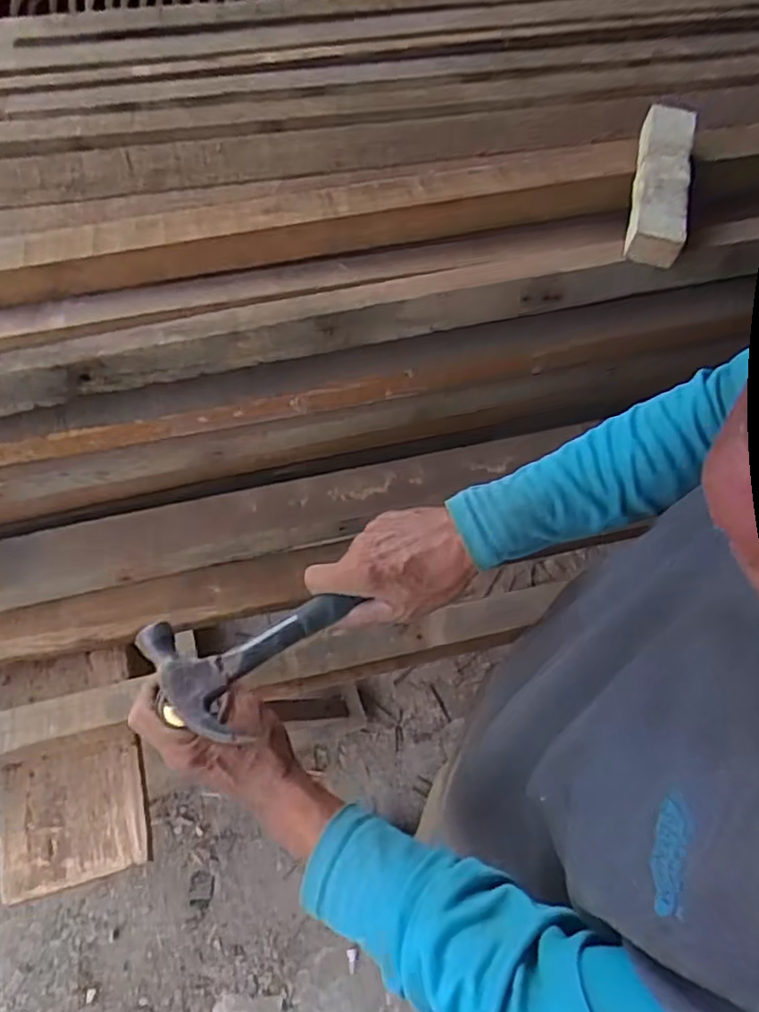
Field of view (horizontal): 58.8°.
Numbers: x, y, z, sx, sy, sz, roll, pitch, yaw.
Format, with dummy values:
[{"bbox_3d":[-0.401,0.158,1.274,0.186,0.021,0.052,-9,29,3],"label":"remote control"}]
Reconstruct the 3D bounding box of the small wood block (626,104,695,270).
[{"bbox_3d":[0.292,-0.338,0.698,0.054,0.033,0.208,14,60,3],"label":"small wood block"}]

